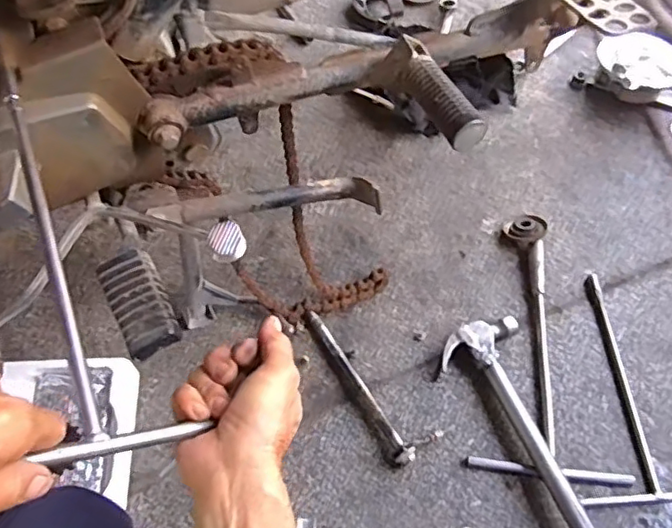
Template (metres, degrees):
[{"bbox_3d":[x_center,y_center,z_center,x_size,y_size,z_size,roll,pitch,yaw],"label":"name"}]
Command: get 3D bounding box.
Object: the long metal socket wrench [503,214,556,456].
[{"bbox_3d":[0.261,0.072,0.795,0.047,0.032,0.331,4,62,1],"label":"long metal socket wrench"}]

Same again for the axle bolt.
[{"bbox_3d":[0.027,0.150,0.758,0.021,0.028,0.225,-28,67,-15],"label":"axle bolt"}]

